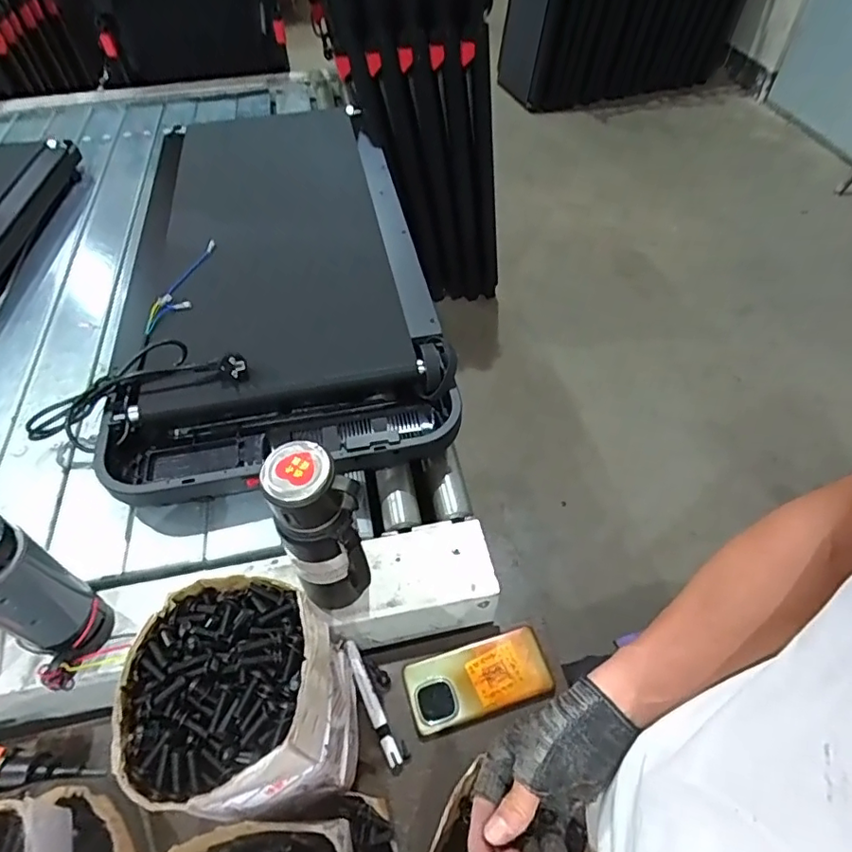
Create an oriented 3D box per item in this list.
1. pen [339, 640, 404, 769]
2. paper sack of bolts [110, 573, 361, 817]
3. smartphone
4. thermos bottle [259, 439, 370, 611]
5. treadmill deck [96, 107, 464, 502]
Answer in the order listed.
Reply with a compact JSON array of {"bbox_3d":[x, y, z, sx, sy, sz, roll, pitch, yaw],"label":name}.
[{"bbox_3d":[-0.064,0.311,0.628,0.018,0.019,0.144,-23,55,-17],"label":"pen"},{"bbox_3d":[-0.156,0.248,0.499,0.157,0.207,0.170,-17,53,-12],"label":"paper sack of bolts"},{"bbox_3d":[0.061,0.292,0.640,0.164,0.014,0.079,-13,52,-10],"label":"smartphone"},{"bbox_3d":[-0.103,0.111,0.555,0.074,0.226,0.072,0,51,1],"label":"thermos bottle"},{"bbox_3d":[-0.286,-0.322,0.996,0.498,0.096,0.986,-10,52,-7],"label":"treadmill deck"}]

